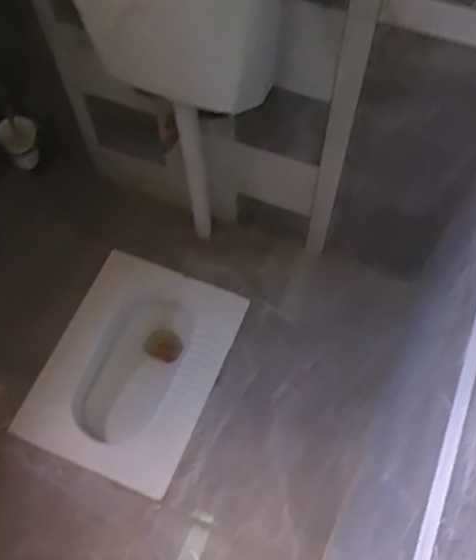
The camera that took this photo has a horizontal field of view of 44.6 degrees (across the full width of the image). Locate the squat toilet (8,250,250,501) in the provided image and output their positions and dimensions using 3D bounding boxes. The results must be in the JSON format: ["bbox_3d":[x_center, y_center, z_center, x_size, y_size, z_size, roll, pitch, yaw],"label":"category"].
[{"bbox_3d":[-0.253,0.217,1.444,0.376,0.111,0.507,23,66,12],"label":"squat toilet"}]

